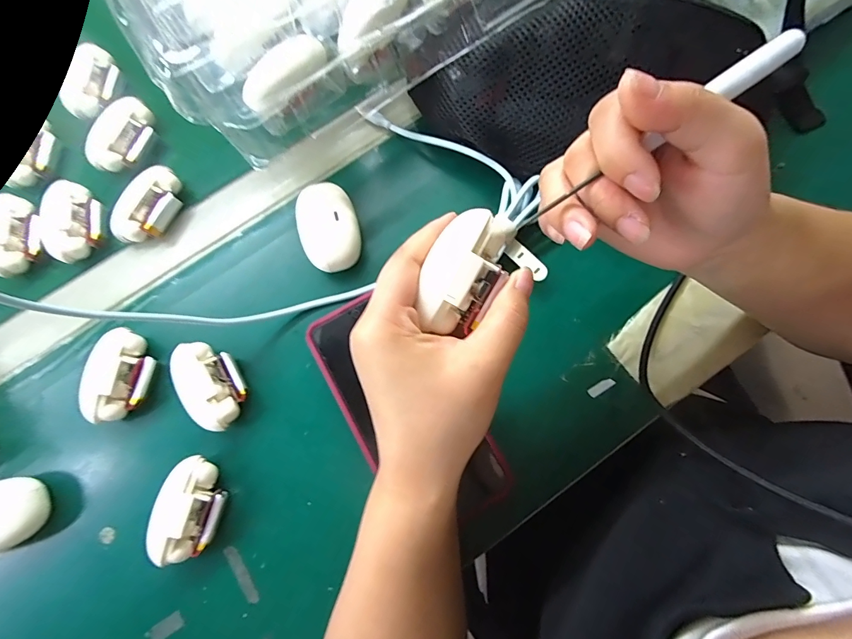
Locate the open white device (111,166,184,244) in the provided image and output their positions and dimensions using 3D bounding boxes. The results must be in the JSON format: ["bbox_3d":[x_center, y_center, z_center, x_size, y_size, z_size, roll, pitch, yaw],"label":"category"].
[{"bbox_3d":[-0.218,-0.089,0.329,0.038,0.024,0.064,22,78,7],"label":"open white device"}]

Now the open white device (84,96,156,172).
[{"bbox_3d":[-0.251,-0.152,0.339,0.034,0.018,0.063,24,78,7],"label":"open white device"}]

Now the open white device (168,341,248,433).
[{"bbox_3d":[-0.152,0.046,0.293,0.037,0.028,0.065,-28,77,-5],"label":"open white device"}]

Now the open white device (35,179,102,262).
[{"bbox_3d":[-0.280,-0.079,0.326,0.038,0.025,0.063,-15,77,-2],"label":"open white device"}]

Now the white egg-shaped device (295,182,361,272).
[{"bbox_3d":[-0.074,-0.068,0.314,0.043,0.027,0.065,-16,77,-2],"label":"white egg-shaped device"}]

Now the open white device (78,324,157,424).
[{"bbox_3d":[-0.217,0.040,0.294,0.039,0.027,0.063,-2,77,1],"label":"open white device"}]

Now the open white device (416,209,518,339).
[{"bbox_3d":[0.019,-0.023,0.203,0.036,0.023,0.061,34,80,9],"label":"open white device"}]

